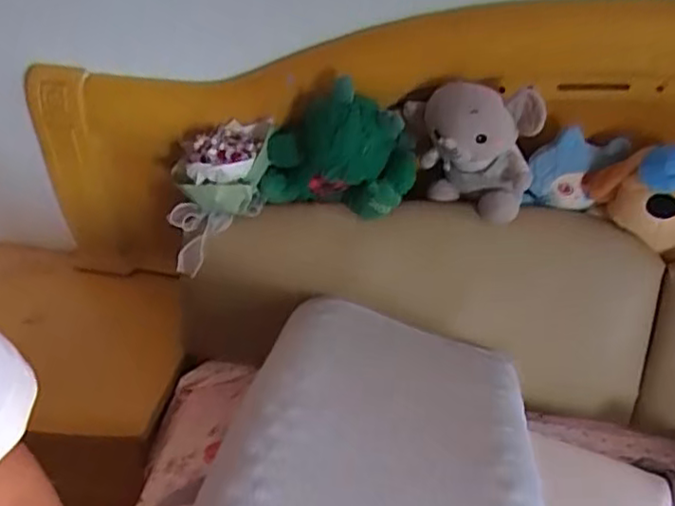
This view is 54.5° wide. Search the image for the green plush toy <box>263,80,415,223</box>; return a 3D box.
[{"bbox_3d":[0.000,-0.156,0.990,0.231,0.194,0.106,4,38,4],"label":"green plush toy"}]

